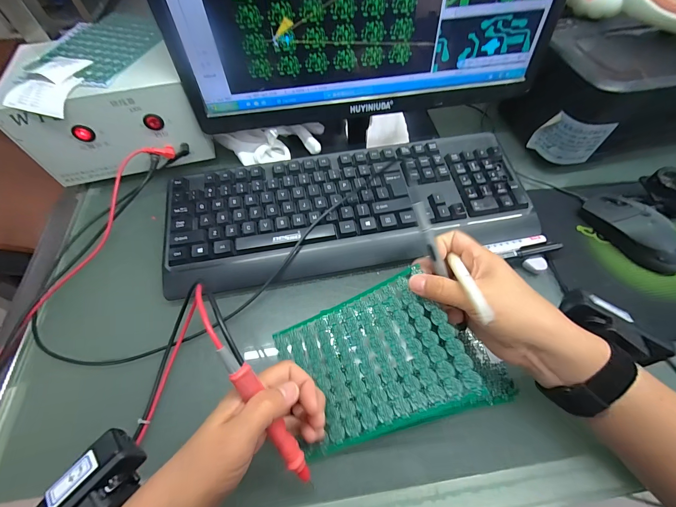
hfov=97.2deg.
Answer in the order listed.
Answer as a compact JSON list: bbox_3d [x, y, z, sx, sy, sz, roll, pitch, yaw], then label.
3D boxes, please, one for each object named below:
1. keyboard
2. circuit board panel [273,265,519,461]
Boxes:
[{"bbox_3d":[0.015,-0.056,0.368,0.437,0.032,0.166,-10,61,-5],"label":"keyboard"},{"bbox_3d":[0.034,0.093,0.264,0.171,0.007,0.117,-28,62,13],"label":"circuit board panel"}]

